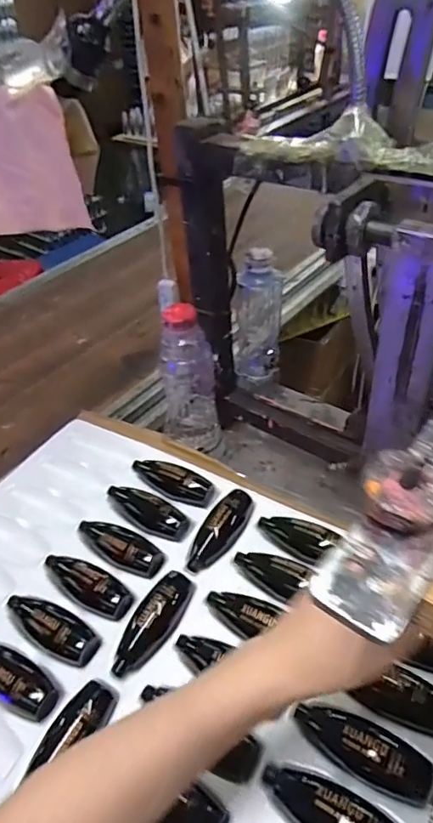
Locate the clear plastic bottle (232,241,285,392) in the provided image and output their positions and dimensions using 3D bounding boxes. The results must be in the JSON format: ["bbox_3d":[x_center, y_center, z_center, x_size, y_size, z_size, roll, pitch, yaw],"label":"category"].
[{"bbox_3d":[0.050,-0.110,0.657,0.060,0.177,0.046,-1,41,5],"label":"clear plastic bottle"}]

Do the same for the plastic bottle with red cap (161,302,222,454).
[{"bbox_3d":[-0.031,-0.035,0.638,0.059,0.185,0.058,-2,41,5],"label":"plastic bottle with red cap"}]

